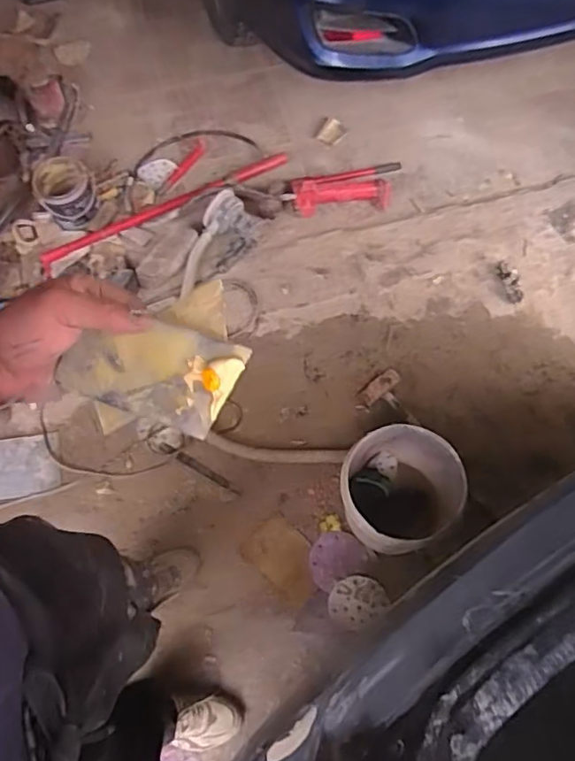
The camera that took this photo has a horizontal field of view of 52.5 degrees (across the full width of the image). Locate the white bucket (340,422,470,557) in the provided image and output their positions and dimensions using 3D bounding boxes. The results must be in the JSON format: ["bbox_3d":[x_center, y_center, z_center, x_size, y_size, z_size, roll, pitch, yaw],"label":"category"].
[{"bbox_3d":[0.253,0.261,1.356,0.248,0.262,0.265,-1,65,1],"label":"white bucket"}]

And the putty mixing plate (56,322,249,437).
[{"bbox_3d":[-0.103,-0.009,0.436,0.131,0.012,0.073,19,90,10],"label":"putty mixing plate"}]

